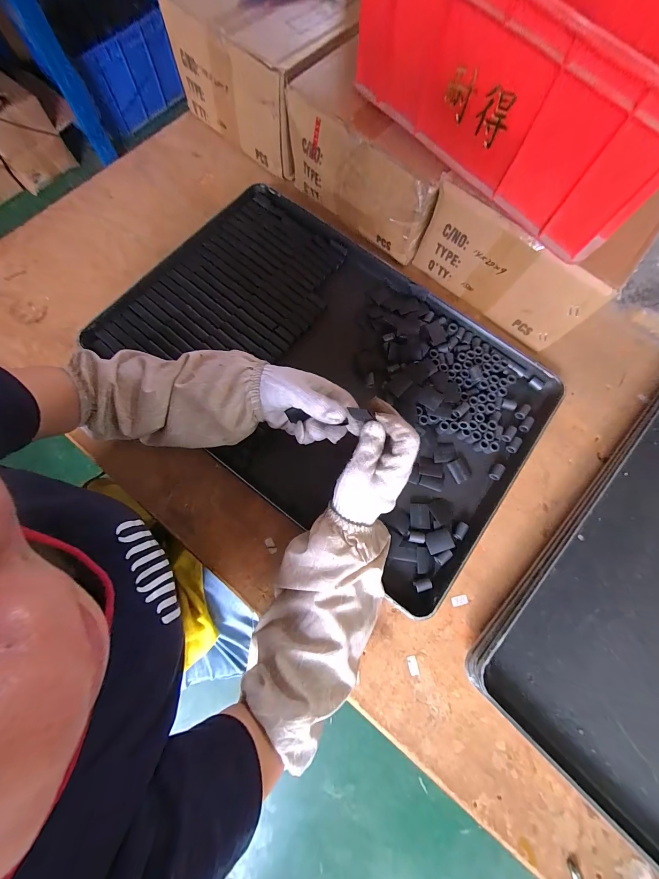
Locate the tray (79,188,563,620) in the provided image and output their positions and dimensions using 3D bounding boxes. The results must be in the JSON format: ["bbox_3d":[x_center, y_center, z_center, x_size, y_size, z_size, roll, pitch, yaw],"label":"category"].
[{"bbox_3d":[0.001,-0.115,0.448,0.604,0.026,0.402,38,79,7],"label":"tray"}]

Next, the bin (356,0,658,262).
[{"bbox_3d":[0.265,-0.441,0.340,0.311,0.146,0.387,-35,80,-11],"label":"bin"}]

